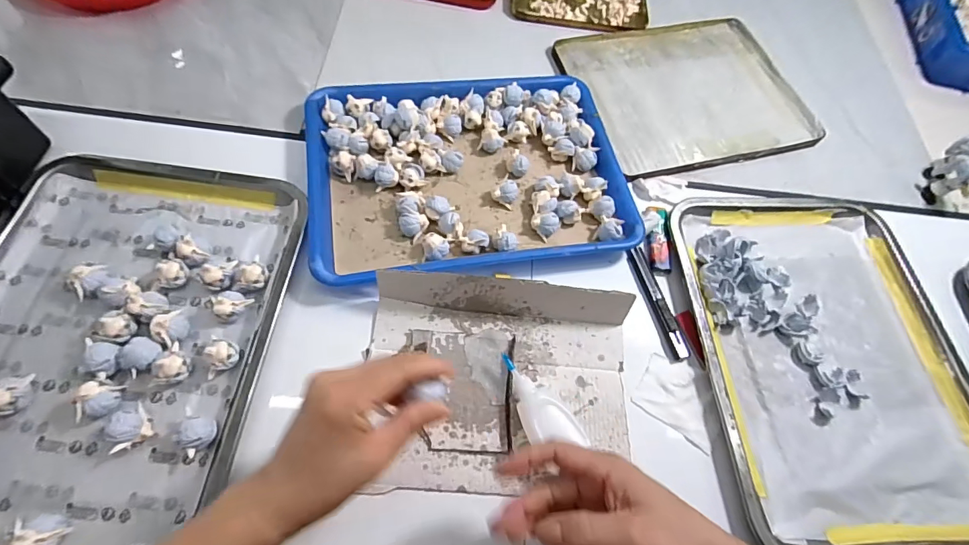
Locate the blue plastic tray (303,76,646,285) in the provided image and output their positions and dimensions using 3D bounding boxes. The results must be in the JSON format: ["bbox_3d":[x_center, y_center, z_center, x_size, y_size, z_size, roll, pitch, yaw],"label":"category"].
[{"bbox_3d":[-0.016,-0.114,0.483,0.328,0.036,0.242,-8,66,-10],"label":"blue plastic tray"}]

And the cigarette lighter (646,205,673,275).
[{"bbox_3d":[0.191,-0.040,0.485,0.023,0.007,0.080,7,64,-2],"label":"cigarette lighter"}]

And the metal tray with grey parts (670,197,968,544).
[{"bbox_3d":[0.334,0.073,0.434,0.246,0.036,0.354,1,64,-6],"label":"metal tray with grey parts"}]

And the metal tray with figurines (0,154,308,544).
[{"bbox_3d":[-0.320,0.056,0.379,0.269,0.031,0.362,8,64,-2],"label":"metal tray with figurines"}]

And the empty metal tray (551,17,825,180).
[{"bbox_3d":[0.256,-0.240,0.580,0.276,0.024,0.240,-10,66,-10],"label":"empty metal tray"}]

